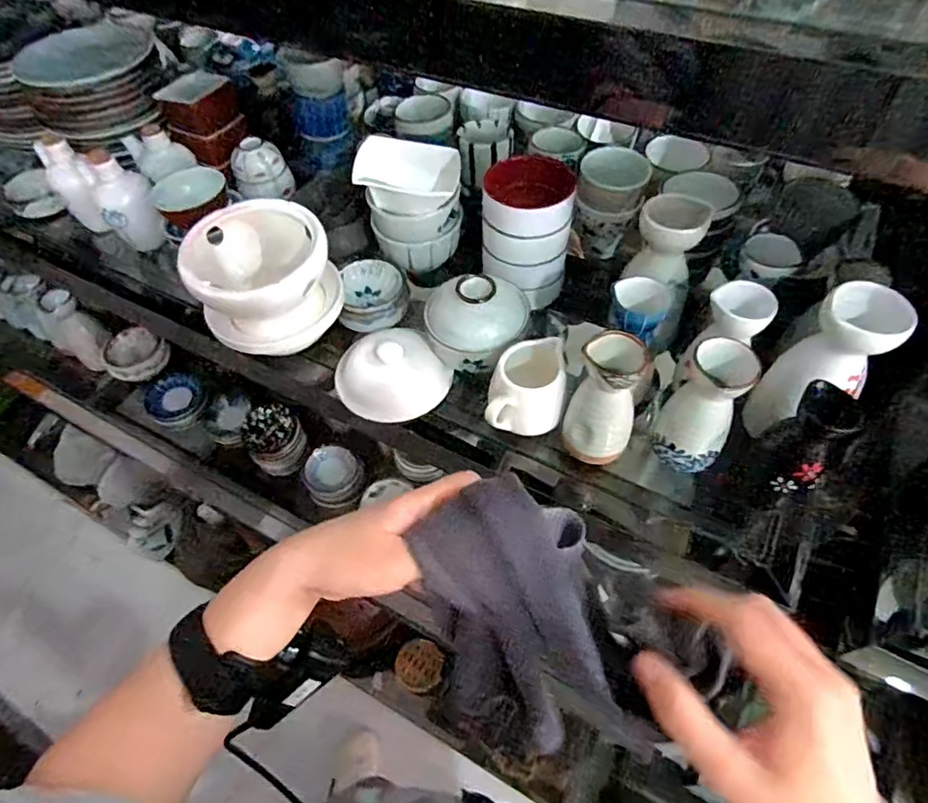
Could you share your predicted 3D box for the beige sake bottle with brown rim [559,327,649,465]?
[{"bbox_3d":[0.121,0.000,0.475,0.061,0.141,0.049,21,59,15],"label":"beige sake bottle with brown rim"}]

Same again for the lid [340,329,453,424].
[{"bbox_3d":[-0.081,-0.034,0.577,0.105,0.036,0.121,-40,63,-23],"label":"lid"}]

